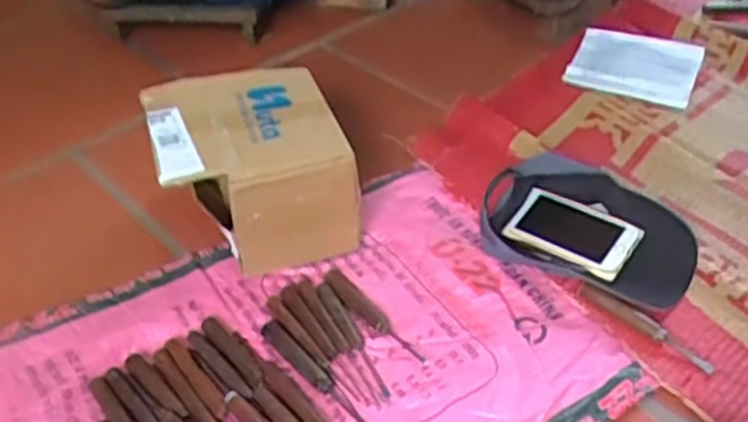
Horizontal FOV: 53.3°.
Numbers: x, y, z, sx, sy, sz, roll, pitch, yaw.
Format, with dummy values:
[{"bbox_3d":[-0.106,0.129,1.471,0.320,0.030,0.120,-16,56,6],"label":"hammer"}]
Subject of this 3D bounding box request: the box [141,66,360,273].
[{"bbox_3d":[-0.154,-0.050,0.948,0.220,0.180,0.209,-13,43,-15],"label":"box"}]

